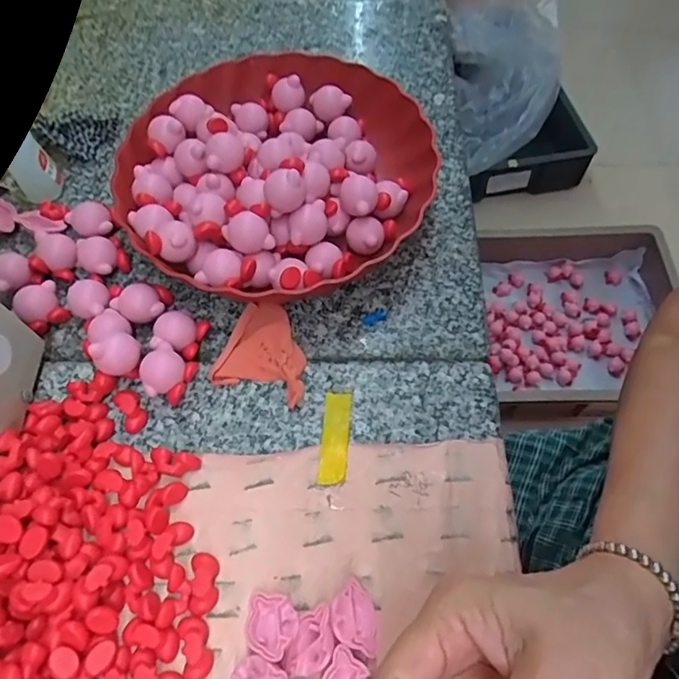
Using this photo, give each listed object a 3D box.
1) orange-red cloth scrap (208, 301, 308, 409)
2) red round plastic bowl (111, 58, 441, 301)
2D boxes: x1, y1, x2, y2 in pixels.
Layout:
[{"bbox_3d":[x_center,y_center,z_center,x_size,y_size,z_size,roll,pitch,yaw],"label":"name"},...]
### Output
[{"bbox_3d":[-0.049,0.006,0.370,0.064,0.015,0.069,14,64,9],"label":"orange-red cloth scrap"},{"bbox_3d":[-0.052,-0.136,0.423,0.245,0.059,0.236,-1,63,2],"label":"red round plastic bowl"}]

